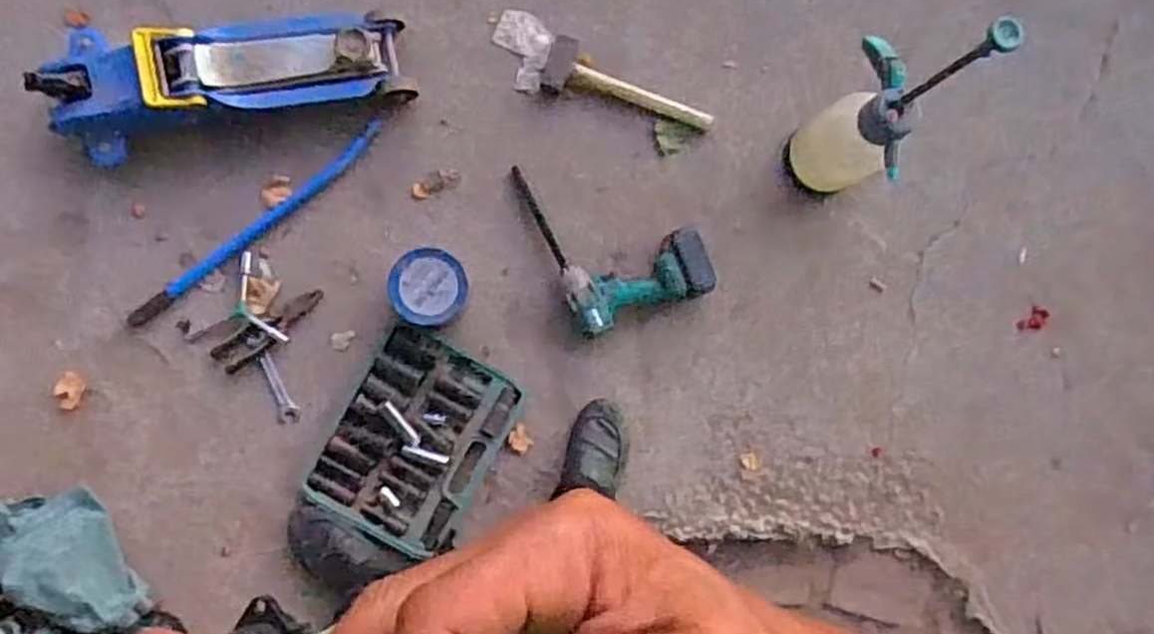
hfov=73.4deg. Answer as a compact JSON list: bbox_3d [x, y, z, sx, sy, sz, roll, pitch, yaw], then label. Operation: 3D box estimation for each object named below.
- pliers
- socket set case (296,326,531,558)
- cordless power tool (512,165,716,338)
[{"bbox_3d":[-0.499,0.016,1.255,0.191,0.010,0.053,-39,92,-7],"label":"pliers"},{"bbox_3d":[-0.265,0.201,1.254,0.253,0.044,0.317,28,84,-4],"label":"socket set case"},{"bbox_3d":[0.063,-0.147,1.288,0.247,0.070,0.308,-21,89,-7],"label":"cordless power tool"}]

